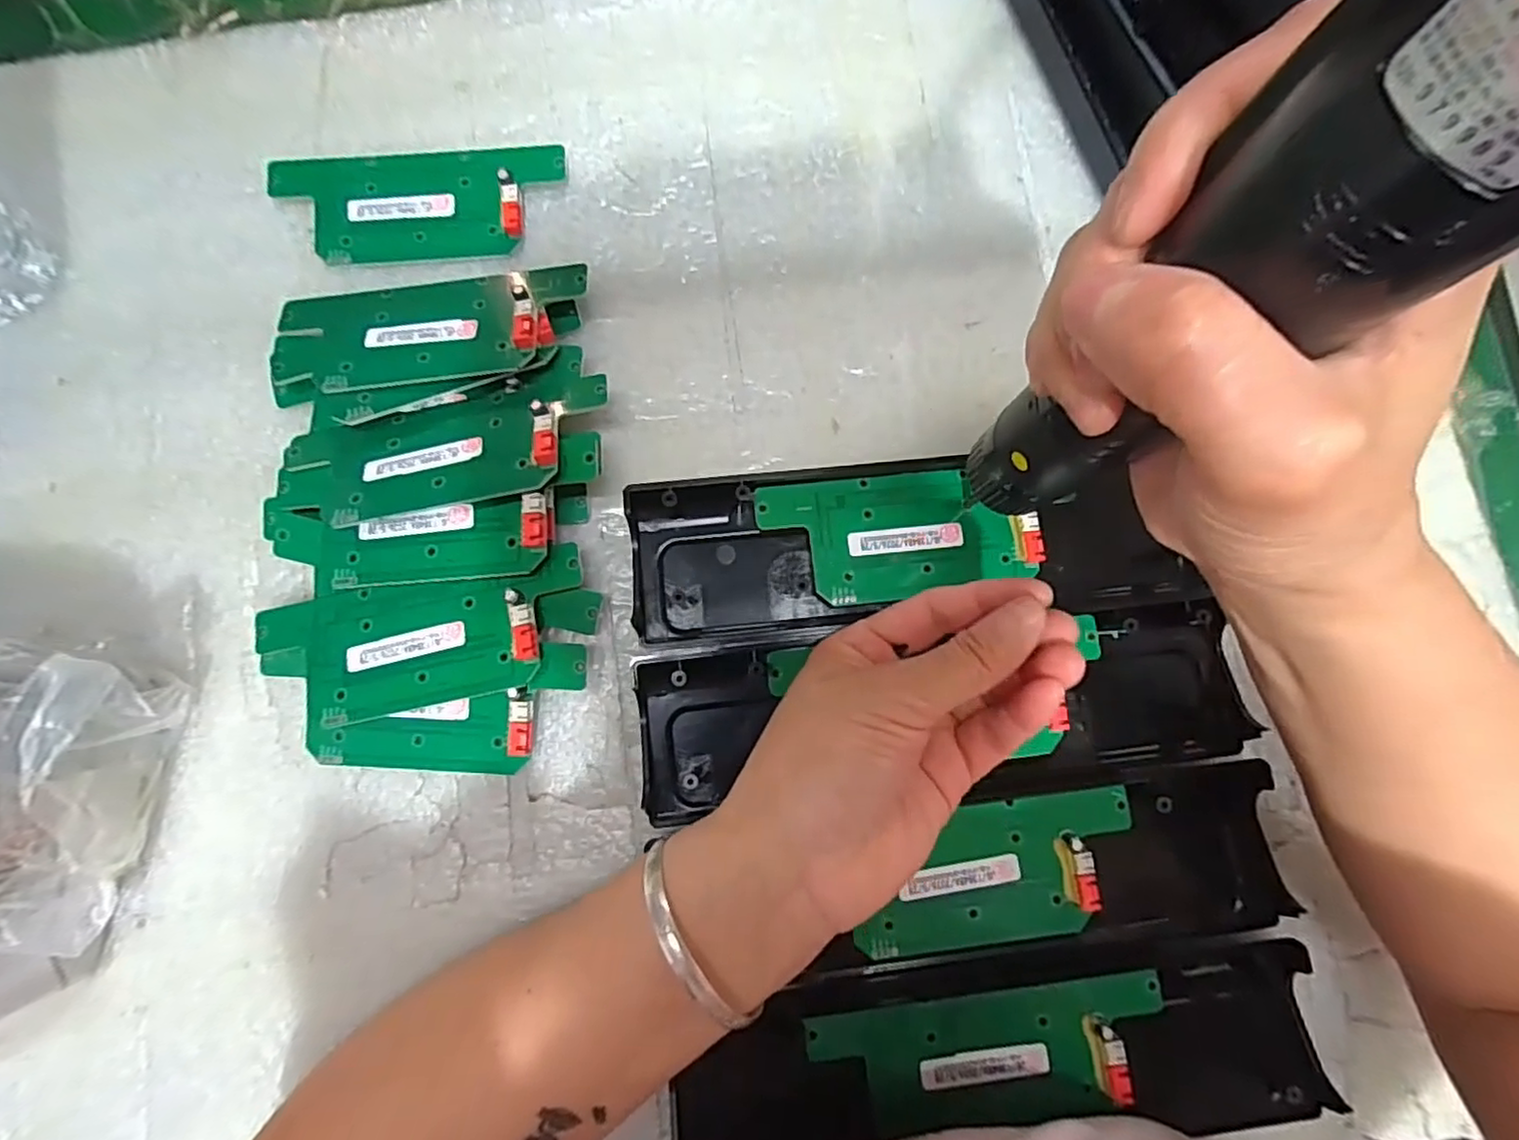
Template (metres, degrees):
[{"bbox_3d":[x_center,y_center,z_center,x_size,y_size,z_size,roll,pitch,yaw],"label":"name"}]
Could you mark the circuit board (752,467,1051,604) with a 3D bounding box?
[{"bbox_3d":[0.059,-0.015,0.283,0.113,0.014,0.053,-7,80,-2],"label":"circuit board"}]

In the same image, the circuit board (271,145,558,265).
[{"bbox_3d":[-0.160,-0.173,0.308,0.132,0.008,0.054,-4,80,-2],"label":"circuit board"}]

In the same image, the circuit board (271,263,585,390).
[{"bbox_3d":[-0.144,-0.105,0.284,0.133,0.010,0.054,-6,66,5],"label":"circuit board"}]

